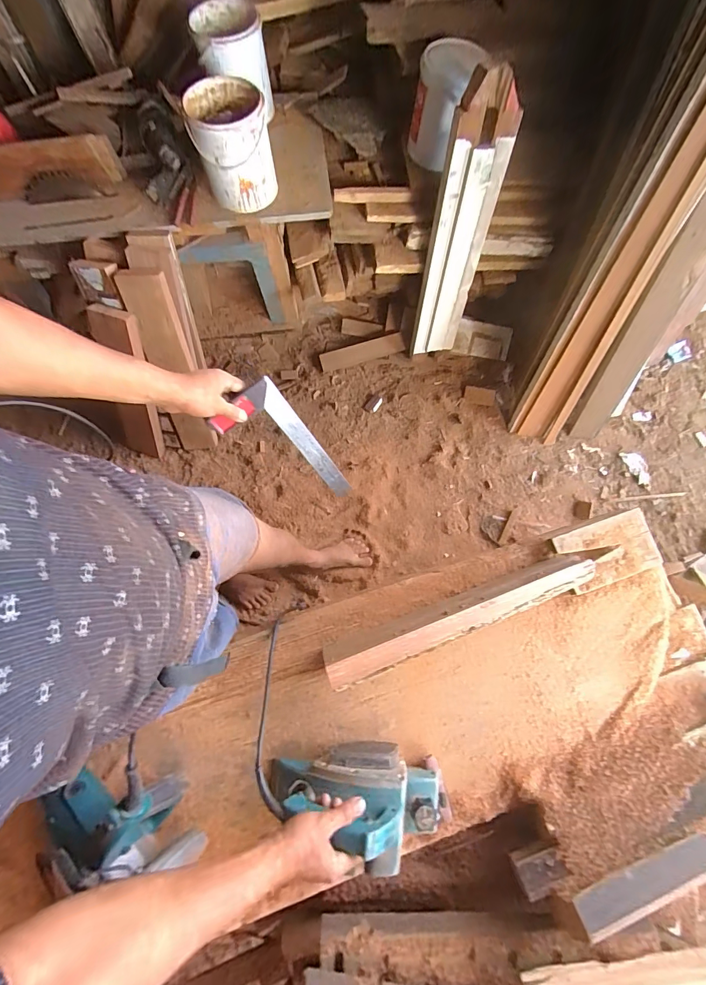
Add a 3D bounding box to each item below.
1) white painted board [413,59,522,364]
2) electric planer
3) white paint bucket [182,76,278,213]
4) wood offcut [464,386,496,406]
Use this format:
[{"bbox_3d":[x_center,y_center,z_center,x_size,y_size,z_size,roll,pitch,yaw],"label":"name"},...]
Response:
[{"bbox_3d":[0.290,-0.689,1.125,0.150,0.734,0.052,12,66,5],"label":"white painted board"},{"bbox_3d":[0.016,0.478,0.585,0.273,0.149,0.140,-7,80,-3],"label":"electric planer"},{"bbox_3d":[-0.286,-0.827,0.937,0.172,0.179,0.170,0,80,-1],"label":"white paint bucket"},{"bbox_3d":[0.479,-0.366,1.486,0.110,0.018,0.064,14,92,15],"label":"wood offcut"}]

